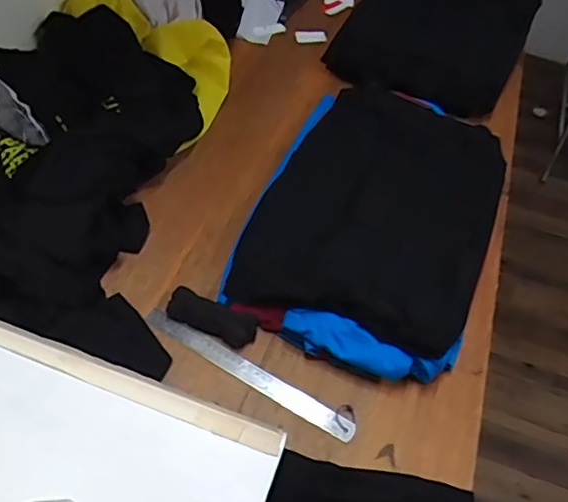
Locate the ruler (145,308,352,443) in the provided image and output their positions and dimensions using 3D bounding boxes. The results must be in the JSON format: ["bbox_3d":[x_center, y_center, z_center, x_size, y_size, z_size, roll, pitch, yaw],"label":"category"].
[{"bbox_3d":[-0.049,0.161,0.785,0.319,0.005,0.032,28,61,14],"label":"ruler"}]

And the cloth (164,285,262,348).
[{"bbox_3d":[-0.101,0.093,0.820,0.128,0.025,0.045,21,52,11],"label":"cloth"}]

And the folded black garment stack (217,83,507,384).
[{"bbox_3d":[0.155,-0.071,0.939,0.347,0.098,0.552,20,52,10],"label":"folded black garment stack"}]

